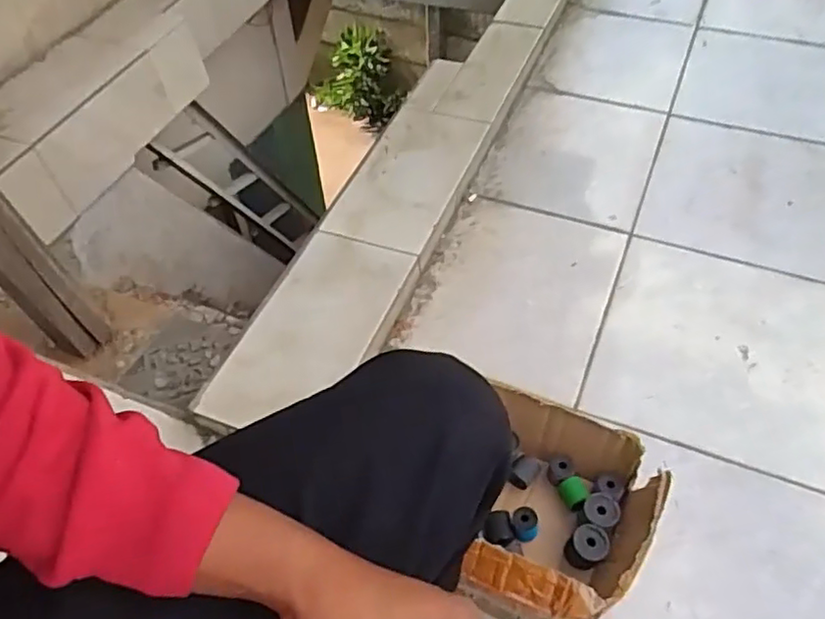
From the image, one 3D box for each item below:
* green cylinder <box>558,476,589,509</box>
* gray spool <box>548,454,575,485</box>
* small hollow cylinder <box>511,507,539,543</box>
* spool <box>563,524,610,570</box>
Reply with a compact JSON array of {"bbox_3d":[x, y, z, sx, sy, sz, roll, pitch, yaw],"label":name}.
[{"bbox_3d":[0.217,0.250,0.871,0.031,0.033,0.035,-17,53,-12],"label":"green cylinder"},{"bbox_3d":[0.205,0.225,0.888,0.032,0.036,0.033,-1,52,1],"label":"gray spool"},{"bbox_3d":[0.147,0.284,0.848,0.033,0.031,0.035,-4,52,-1],"label":"small hollow cylinder"},{"bbox_3d":[0.222,0.303,0.820,0.044,0.051,0.041,-1,52,1],"label":"spool"}]

